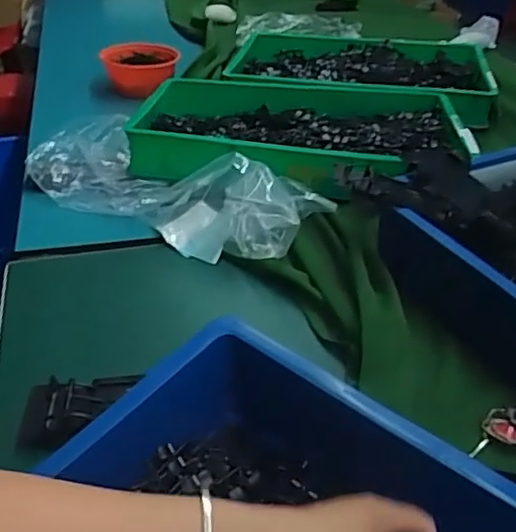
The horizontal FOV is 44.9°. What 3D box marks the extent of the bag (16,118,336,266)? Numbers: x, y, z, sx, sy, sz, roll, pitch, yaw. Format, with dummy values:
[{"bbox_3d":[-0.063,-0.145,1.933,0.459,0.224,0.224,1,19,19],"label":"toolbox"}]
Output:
[{"bbox_3d":[-0.161,-0.148,0.999,0.551,0.100,0.201,24,42,28],"label":"bag"}]

